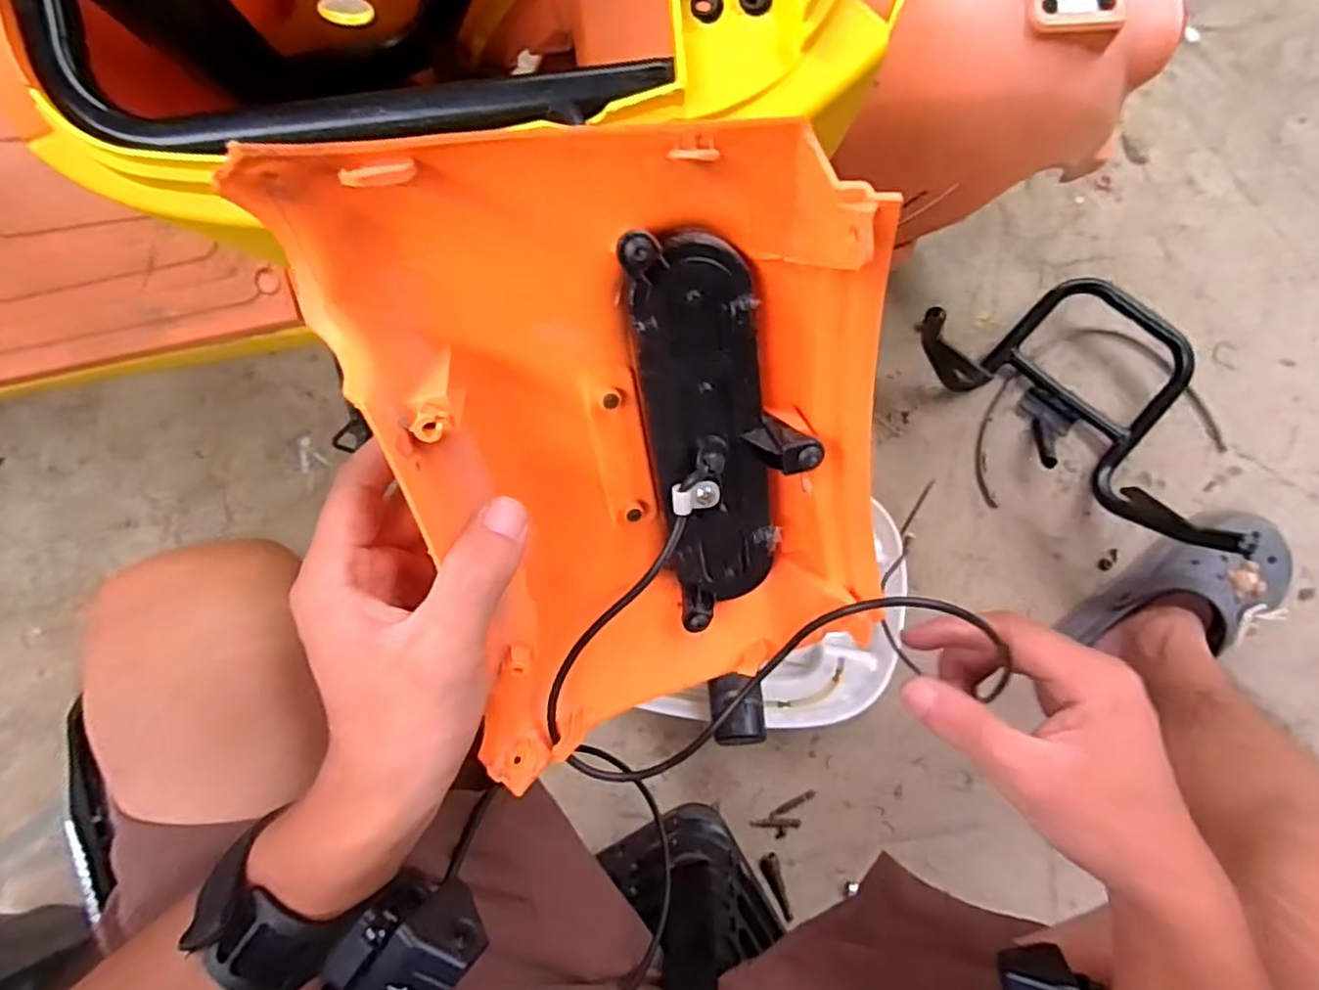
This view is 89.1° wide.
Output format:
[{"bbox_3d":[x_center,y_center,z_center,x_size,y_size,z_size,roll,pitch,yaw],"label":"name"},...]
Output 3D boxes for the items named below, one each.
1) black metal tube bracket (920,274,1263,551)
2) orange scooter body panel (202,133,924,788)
[{"bbox_3d":[0.448,-0.121,0.680,0.334,0.141,0.211,42,84,8],"label":"black metal tube bracket"},{"bbox_3d":[-0.006,-0.005,0.250,0.177,0.055,0.235,-11,121,-3],"label":"orange scooter body panel"}]

